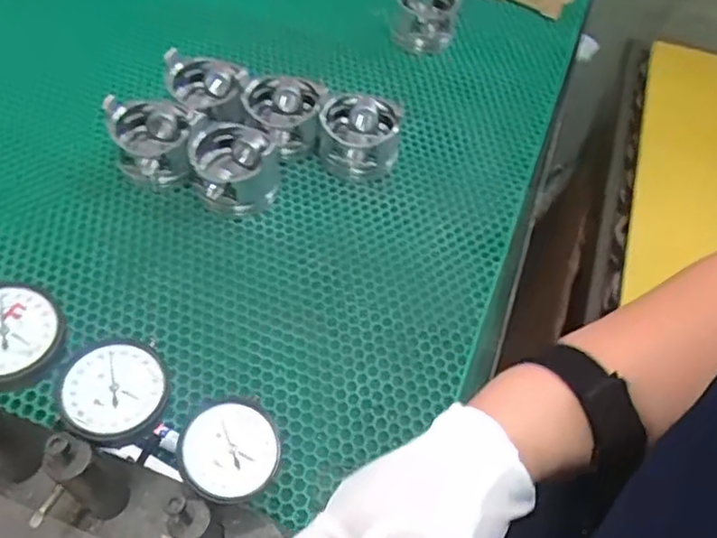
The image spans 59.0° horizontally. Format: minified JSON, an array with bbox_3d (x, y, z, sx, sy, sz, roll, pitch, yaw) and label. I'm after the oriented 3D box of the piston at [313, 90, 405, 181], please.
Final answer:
[{"bbox_3d":[0.000,-0.157,0.734,0.089,0.067,0.089,2,52,-3],"label":"piston"}]

